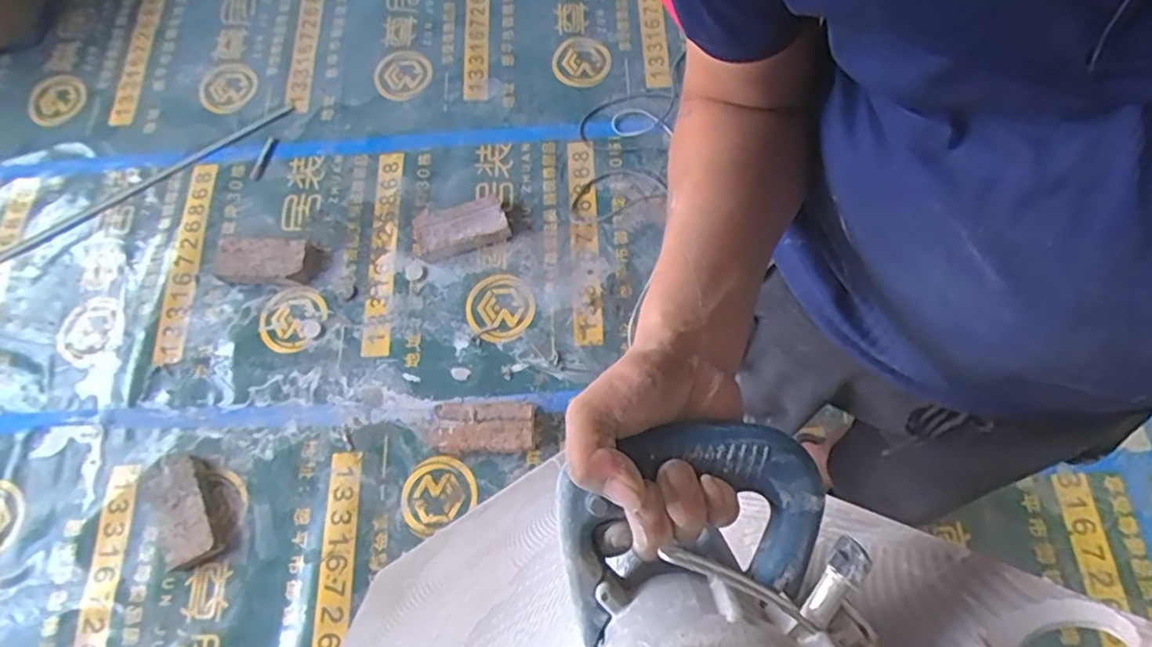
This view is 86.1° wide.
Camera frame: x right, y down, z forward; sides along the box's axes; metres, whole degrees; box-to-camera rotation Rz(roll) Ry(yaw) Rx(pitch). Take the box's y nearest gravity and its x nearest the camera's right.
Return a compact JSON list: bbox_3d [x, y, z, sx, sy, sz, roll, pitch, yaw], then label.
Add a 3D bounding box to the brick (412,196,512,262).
[{"bbox_3d":[-0.286,-0.236,1.511,0.229,0.048,0.137,-18,70,-4],"label":"brick"}]

